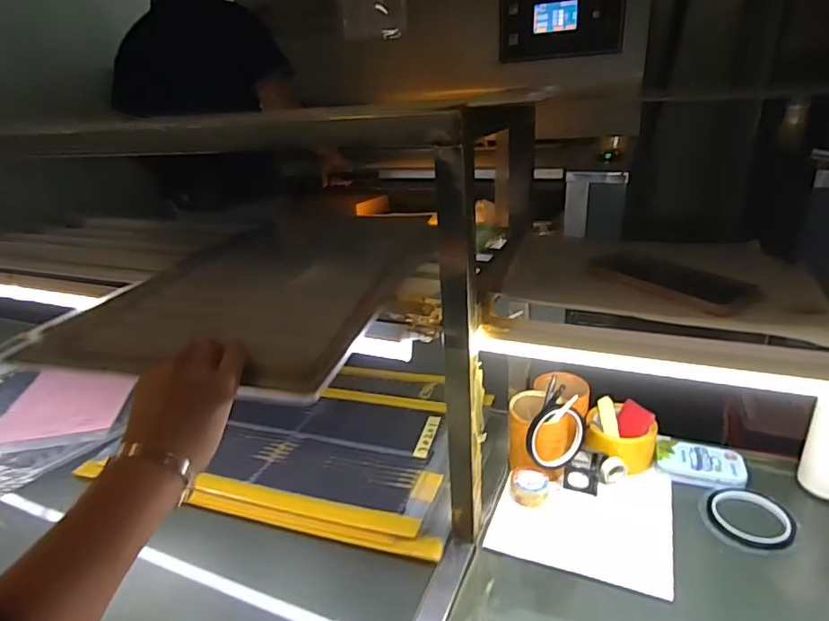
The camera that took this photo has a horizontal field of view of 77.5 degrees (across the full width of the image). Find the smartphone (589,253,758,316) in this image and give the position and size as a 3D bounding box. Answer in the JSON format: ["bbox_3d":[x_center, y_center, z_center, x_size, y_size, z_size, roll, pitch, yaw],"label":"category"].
[{"bbox_3d":[0.262,-0.035,0.539,0.155,0.009,0.066,23,43,38],"label":"smartphone"}]

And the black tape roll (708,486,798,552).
[{"bbox_3d":[0.416,0.255,0.638,0.092,0.011,0.092,-3,23,1],"label":"black tape roll"}]

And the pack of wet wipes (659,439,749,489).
[{"bbox_3d":[0.401,0.215,0.725,0.108,0.016,0.079,5,24,21],"label":"pack of wet wipes"}]

